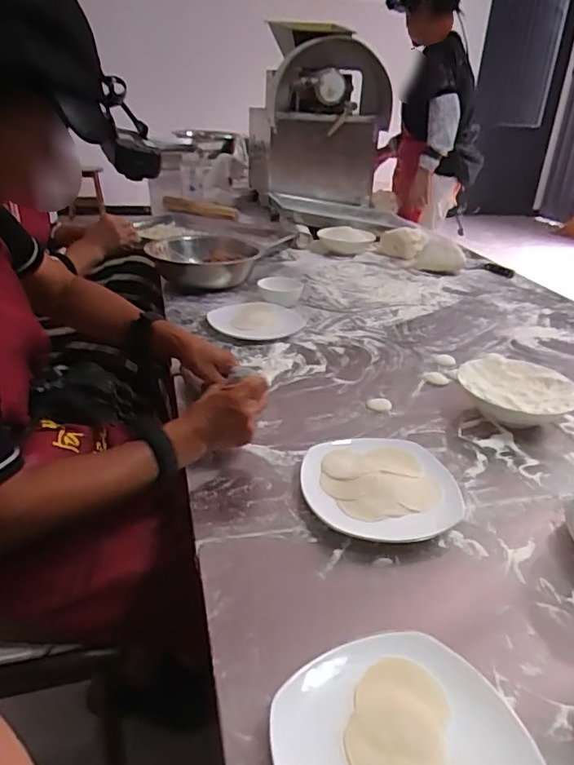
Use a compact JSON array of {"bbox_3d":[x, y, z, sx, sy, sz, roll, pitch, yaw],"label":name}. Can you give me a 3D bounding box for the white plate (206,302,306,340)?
[{"bbox_3d":[-0.061,-0.126,1.164,0.188,0.021,0.188,3,28,0],"label":"white plate"}]

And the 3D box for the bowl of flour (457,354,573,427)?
[{"bbox_3d":[0.349,0.019,0.866,0.166,0.056,0.177,2,28,-1],"label":"bowl of flour"}]

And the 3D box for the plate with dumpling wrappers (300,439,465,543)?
[{"bbox_3d":[0.115,0.128,0.679,0.184,0.023,0.177,2,28,-1],"label":"plate with dumpling wrappers"}]

